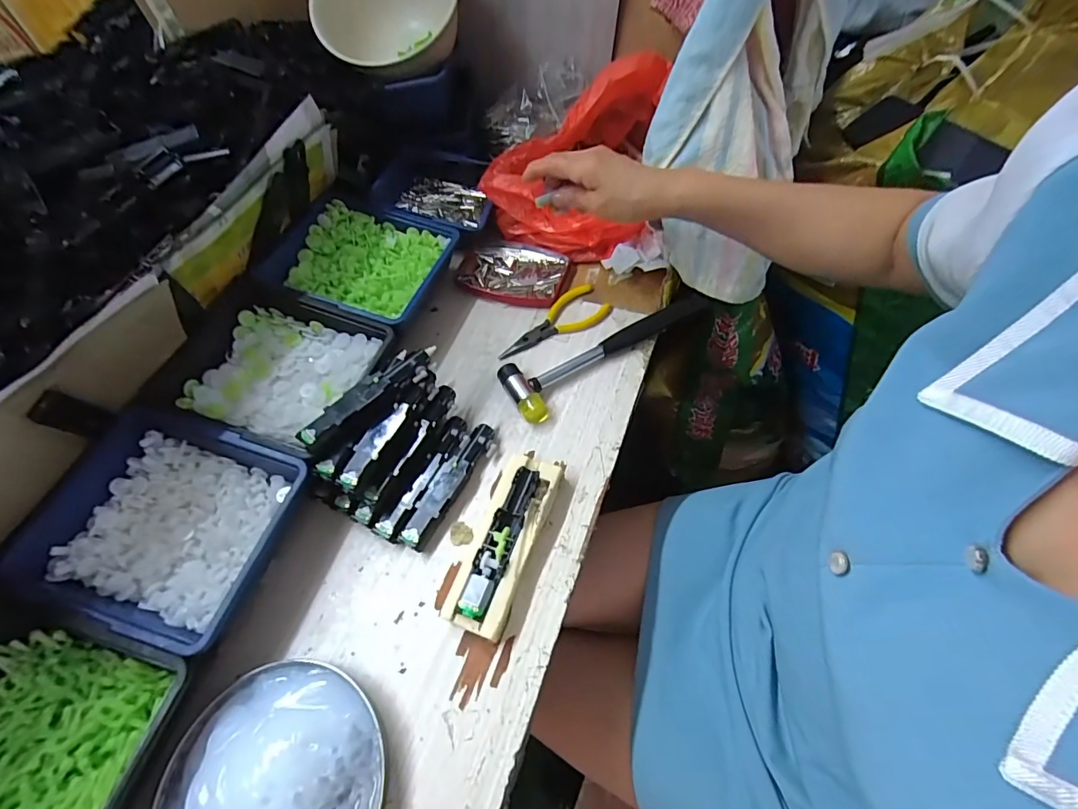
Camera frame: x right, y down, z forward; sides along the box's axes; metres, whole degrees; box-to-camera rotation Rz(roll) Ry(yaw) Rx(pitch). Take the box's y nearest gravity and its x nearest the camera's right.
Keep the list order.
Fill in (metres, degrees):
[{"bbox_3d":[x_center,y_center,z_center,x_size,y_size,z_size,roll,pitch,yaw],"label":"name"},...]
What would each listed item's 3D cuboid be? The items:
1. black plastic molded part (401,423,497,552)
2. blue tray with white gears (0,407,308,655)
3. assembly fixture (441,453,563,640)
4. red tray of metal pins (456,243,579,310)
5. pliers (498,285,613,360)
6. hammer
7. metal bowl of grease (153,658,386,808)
[{"bbox_3d":[-0.074,0.068,0.403,0.027,0.020,0.119,25,63,19],"label":"black plastic molded part"},{"bbox_3d":[-0.281,0.087,0.359,0.164,0.040,0.149,13,60,12],"label":"blue tray with white gears"},{"bbox_3d":[-0.028,0.105,0.373,0.052,0.029,0.139,17,61,15],"label":"assembly fixture"},{"bbox_3d":[-0.029,-0.149,0.534,0.128,0.015,0.082,16,61,14],"label":"red tray of metal pins"},{"bbox_3d":[0.016,-0.082,0.491,0.127,0.009,0.046,-35,62,-16],"label":"pliers"},{"bbox_3d":[0.067,-0.063,0.468,0.225,0.024,0.062,-32,61,-15],"label":"hammer"},{"bbox_3d":[-0.176,0.242,0.302,0.142,0.027,0.125,-30,60,-13],"label":"metal bowl of grease"}]

